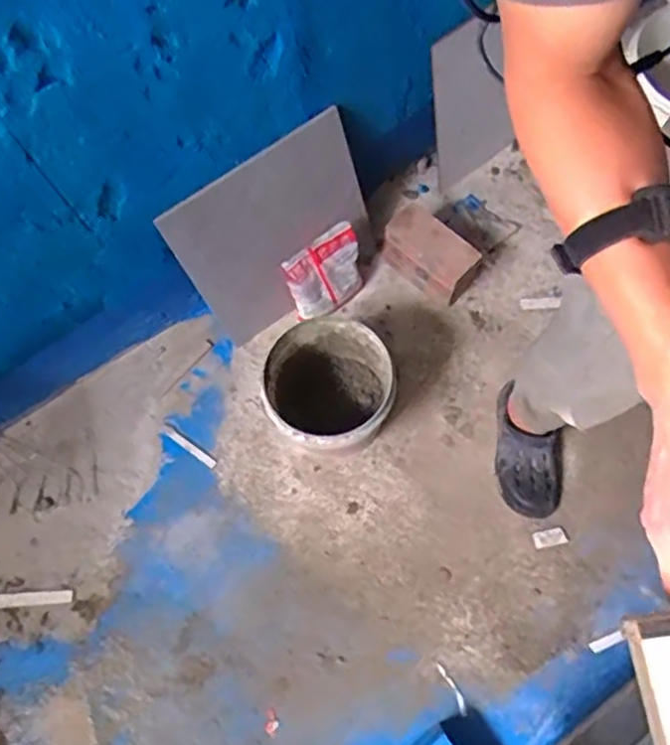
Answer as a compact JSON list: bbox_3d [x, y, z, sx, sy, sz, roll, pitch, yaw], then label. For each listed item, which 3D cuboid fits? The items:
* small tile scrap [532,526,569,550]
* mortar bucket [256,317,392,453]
[{"bbox_3d":[0.415,0.320,1.254,0.062,0.006,0.032,-14,72,-2],"label":"small tile scrap"},{"bbox_3d":[-0.006,0.037,1.247,0.231,0.231,0.241,-1,72,2],"label":"mortar bucket"}]

